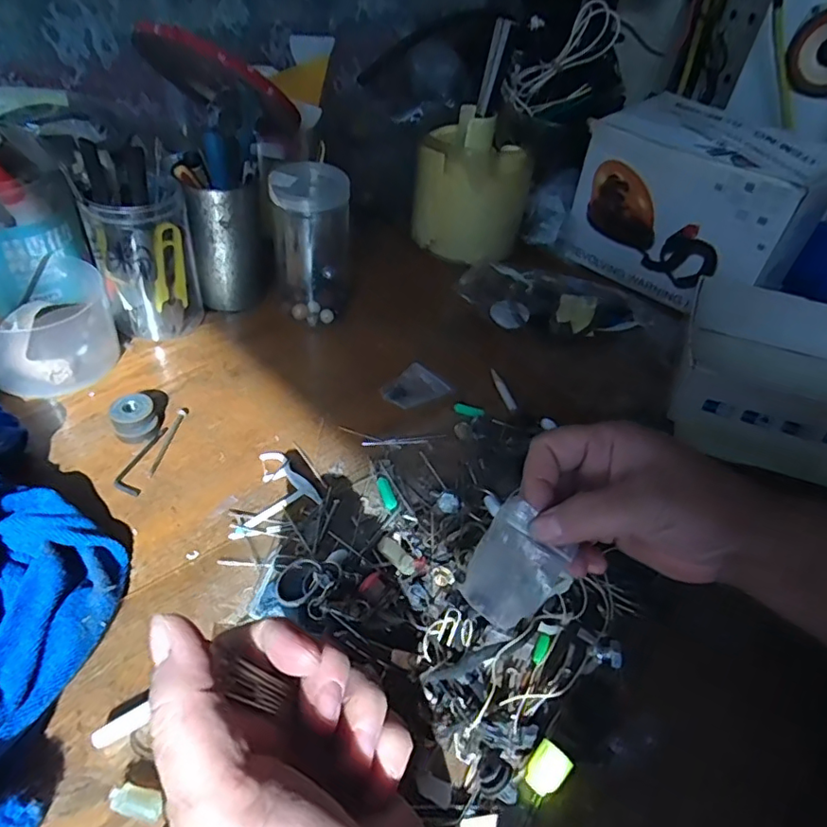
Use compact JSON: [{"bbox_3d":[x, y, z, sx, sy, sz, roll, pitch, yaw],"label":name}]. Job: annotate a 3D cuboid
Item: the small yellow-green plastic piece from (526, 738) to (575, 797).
[{"bbox_3d":[0.062,0.164,0.259,0.016,0.008,0.020,34,72,23],"label":"small yellow-green plastic piece"}]

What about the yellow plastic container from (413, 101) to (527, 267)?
[{"bbox_3d":[0.063,-0.242,0.604,0.116,0.121,0.102,10,43,4],"label":"yellow plastic container"}]

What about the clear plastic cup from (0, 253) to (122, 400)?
[{"bbox_3d":[-0.287,-0.068,0.431,0.097,0.063,0.106,3,43,-3],"label":"clear plastic cup"}]

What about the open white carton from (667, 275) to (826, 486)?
[{"bbox_3d":[0.333,-0.022,0.473,0.206,0.073,0.171,21,45,15],"label":"open white carton"}]

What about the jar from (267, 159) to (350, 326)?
[{"bbox_3d":[-0.088,-0.145,0.487,0.059,0.123,0.059,-1,44,-7],"label":"jar"}]

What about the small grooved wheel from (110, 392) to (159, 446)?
[{"bbox_3d":[-0.198,0.004,0.399,0.028,0.019,0.033,-19,49,-25],"label":"small grooved wheel"}]

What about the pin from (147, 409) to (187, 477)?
[{"bbox_3d":[-0.174,0.019,0.396,0.006,0.006,0.061,7,43,1],"label":"pin"}]

